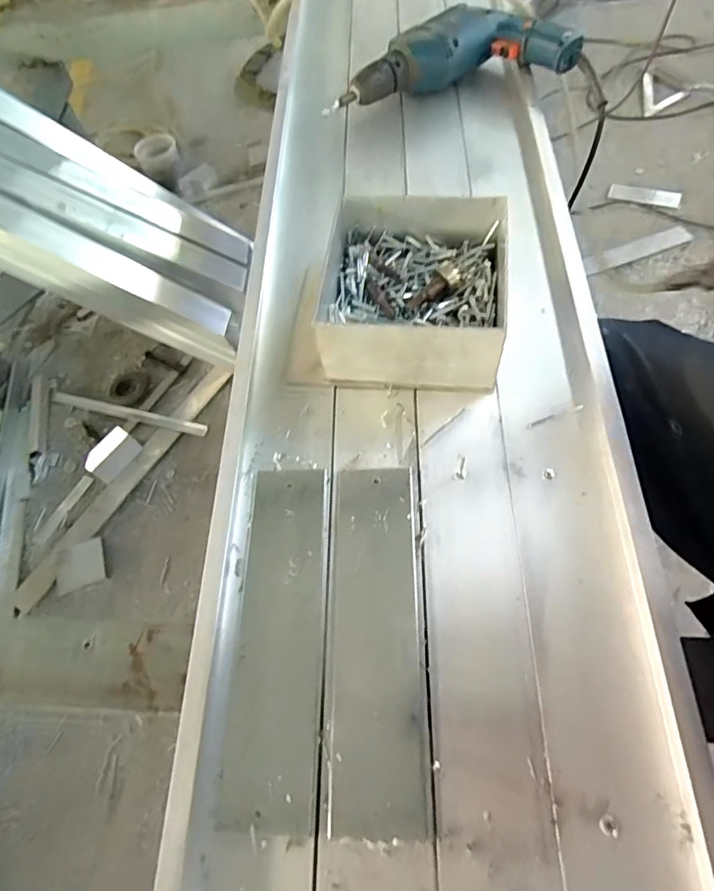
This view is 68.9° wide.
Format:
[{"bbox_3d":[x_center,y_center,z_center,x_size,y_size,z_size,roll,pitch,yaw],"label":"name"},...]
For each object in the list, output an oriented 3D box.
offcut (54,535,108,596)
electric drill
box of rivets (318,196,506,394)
[{"bbox_3d":[-0.515,0.223,0.971,0.090,0.016,0.096,-24,62,-6],"label":"offcut"},{"bbox_3d":[0.111,-0.481,0.642,0.297,0.057,0.111,-8,61,3],"label":"electric drill"},{"bbox_3d":[0.049,-0.134,0.465,0.156,0.085,0.154,5,62,9],"label":"box of rivets"}]

